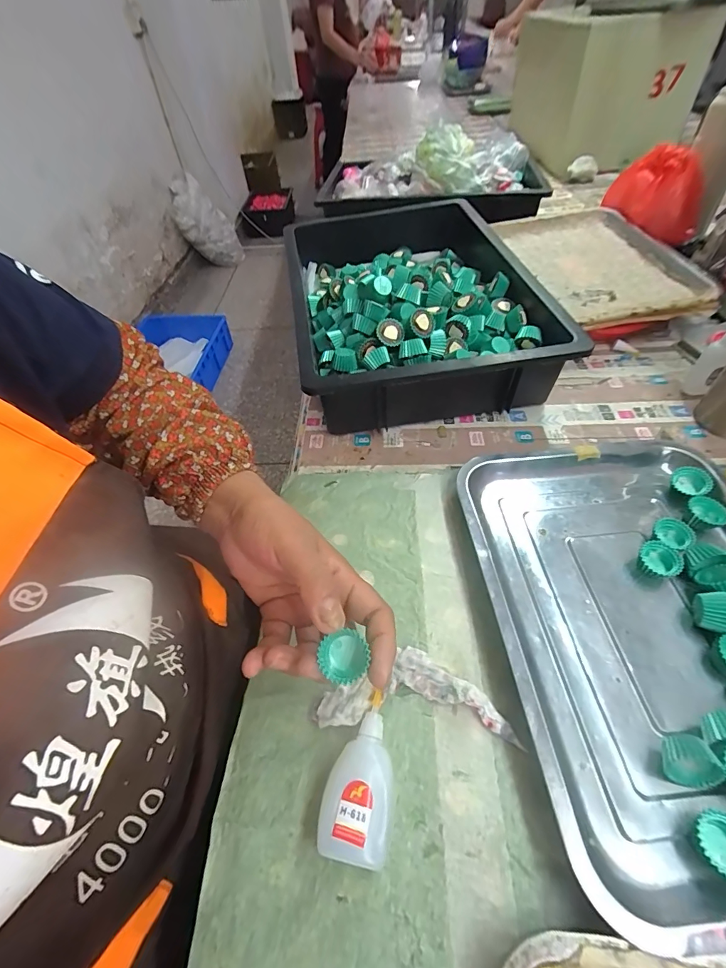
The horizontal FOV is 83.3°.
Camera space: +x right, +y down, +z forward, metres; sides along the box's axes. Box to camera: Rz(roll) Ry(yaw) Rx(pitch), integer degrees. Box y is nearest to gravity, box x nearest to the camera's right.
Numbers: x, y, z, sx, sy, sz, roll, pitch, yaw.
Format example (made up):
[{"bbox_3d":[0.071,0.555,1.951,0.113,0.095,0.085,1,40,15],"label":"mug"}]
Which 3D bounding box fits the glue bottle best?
[{"bbox_3d":[0.000,0.188,0.268,0.041,0.030,0.090,6,51,9],"label":"glue bottle"}]

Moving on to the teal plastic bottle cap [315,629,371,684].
[{"bbox_3d":[-0.011,0.107,0.252,0.030,0.021,0.029,-2,50,3],"label":"teal plastic bottle cap"}]

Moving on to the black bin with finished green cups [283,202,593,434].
[{"bbox_3d":[0.062,-0.264,0.583,0.300,0.103,0.468,-8,50,-2],"label":"black bin with finished green cups"}]

